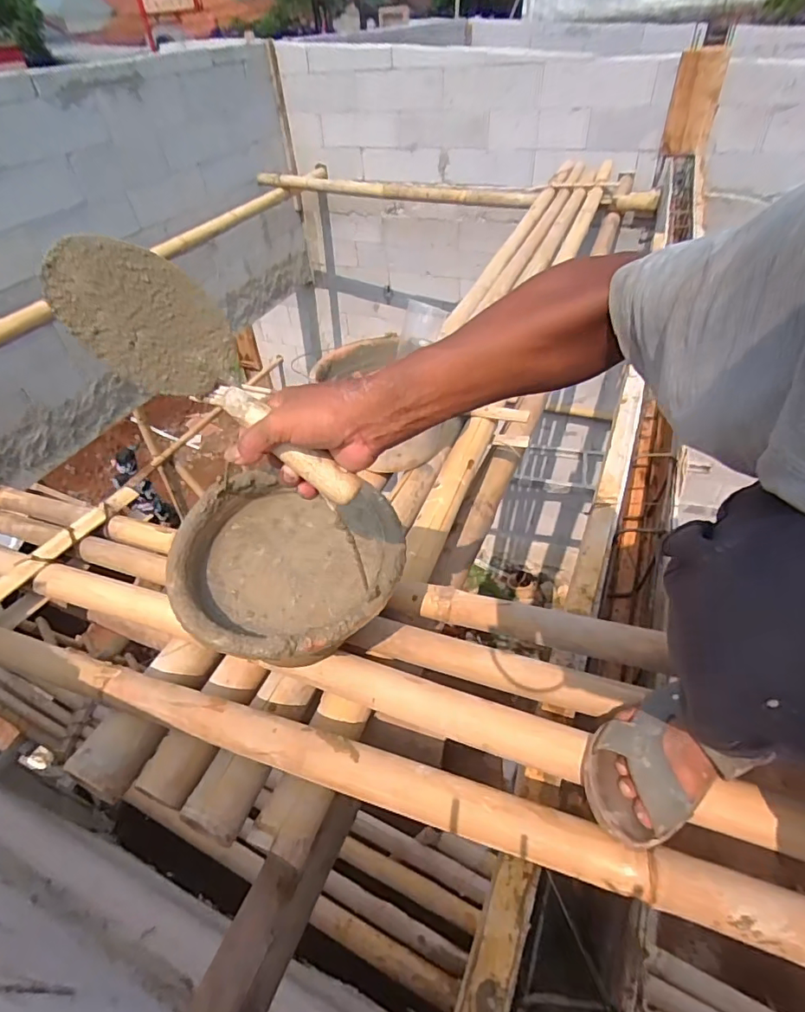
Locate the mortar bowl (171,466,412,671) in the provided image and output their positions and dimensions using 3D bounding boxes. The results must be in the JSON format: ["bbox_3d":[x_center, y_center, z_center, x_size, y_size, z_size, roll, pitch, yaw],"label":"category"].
[{"bbox_3d":[-0.122,0.056,0.564,0.231,0.080,0.241,-3,44,3],"label":"mortar bowl"}]

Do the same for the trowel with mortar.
[{"bbox_3d":[-0.141,-0.098,0.399,0.263,0.081,0.083,39,52,-4],"label":"trowel with mortar"}]

